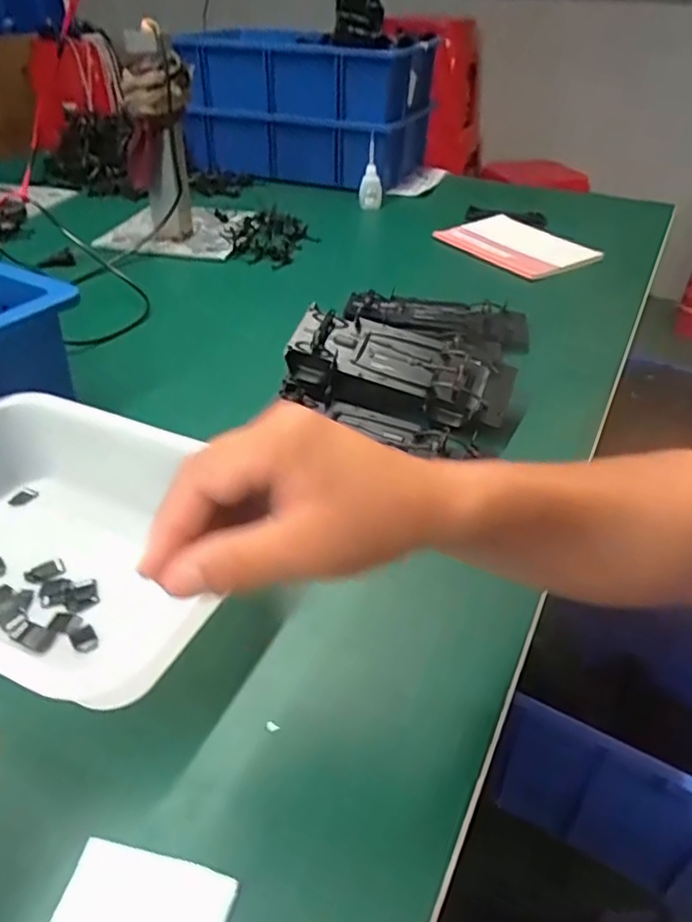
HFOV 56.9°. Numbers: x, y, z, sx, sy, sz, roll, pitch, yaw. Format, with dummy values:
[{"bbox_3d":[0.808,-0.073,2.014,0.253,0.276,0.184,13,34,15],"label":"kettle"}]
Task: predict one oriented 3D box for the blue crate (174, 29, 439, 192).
[{"bbox_3d":[-0.066,-0.656,1.148,0.402,0.201,0.223,15,40,17],"label":"blue crate"}]

